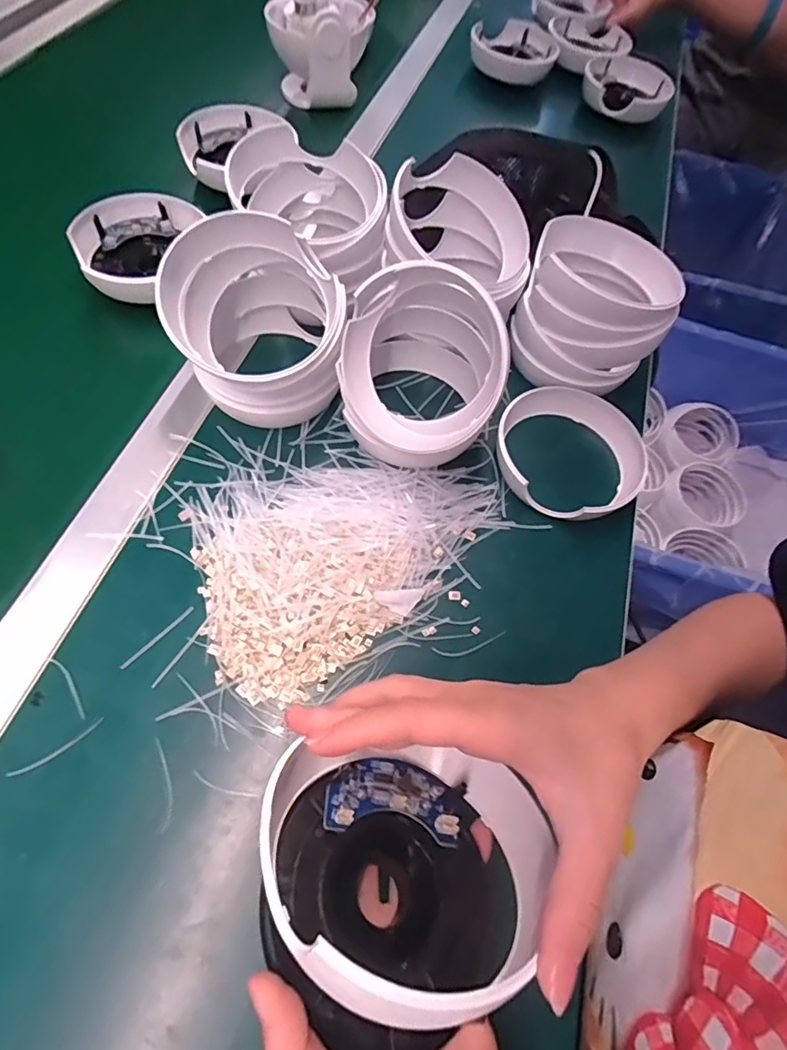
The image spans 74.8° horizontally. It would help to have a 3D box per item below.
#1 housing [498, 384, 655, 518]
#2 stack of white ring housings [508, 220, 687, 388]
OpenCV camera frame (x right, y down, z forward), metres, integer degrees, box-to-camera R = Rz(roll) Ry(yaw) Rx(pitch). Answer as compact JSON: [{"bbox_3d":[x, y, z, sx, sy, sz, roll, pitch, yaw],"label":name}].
[{"bbox_3d":[0.143,-0.060,0.405,0.122,0.029,0.117,3,63,-6],"label":"housing"},{"bbox_3d":[0.165,-0.182,0.431,0.114,0.093,0.116,20,62,4],"label":"stack of white ring housings"}]

